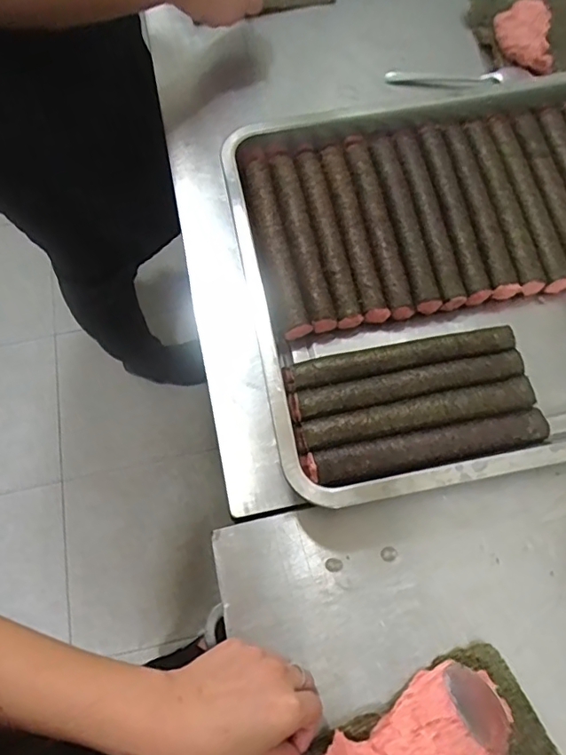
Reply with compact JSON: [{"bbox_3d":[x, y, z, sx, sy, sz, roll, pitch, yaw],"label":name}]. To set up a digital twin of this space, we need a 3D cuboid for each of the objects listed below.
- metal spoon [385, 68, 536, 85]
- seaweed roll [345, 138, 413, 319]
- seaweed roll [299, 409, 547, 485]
[{"bbox_3d":[0.201,-0.341,0.603,0.160,0.011,0.027,3,68,3],"label":"metal spoon"},{"bbox_3d":[0.091,-0.153,0.522,0.027,0.022,0.202,-10,68,-2],"label":"seaweed roll"},{"bbox_3d":[0.120,0.061,0.444,0.202,0.025,0.029,-12,68,-3],"label":"seaweed roll"}]

